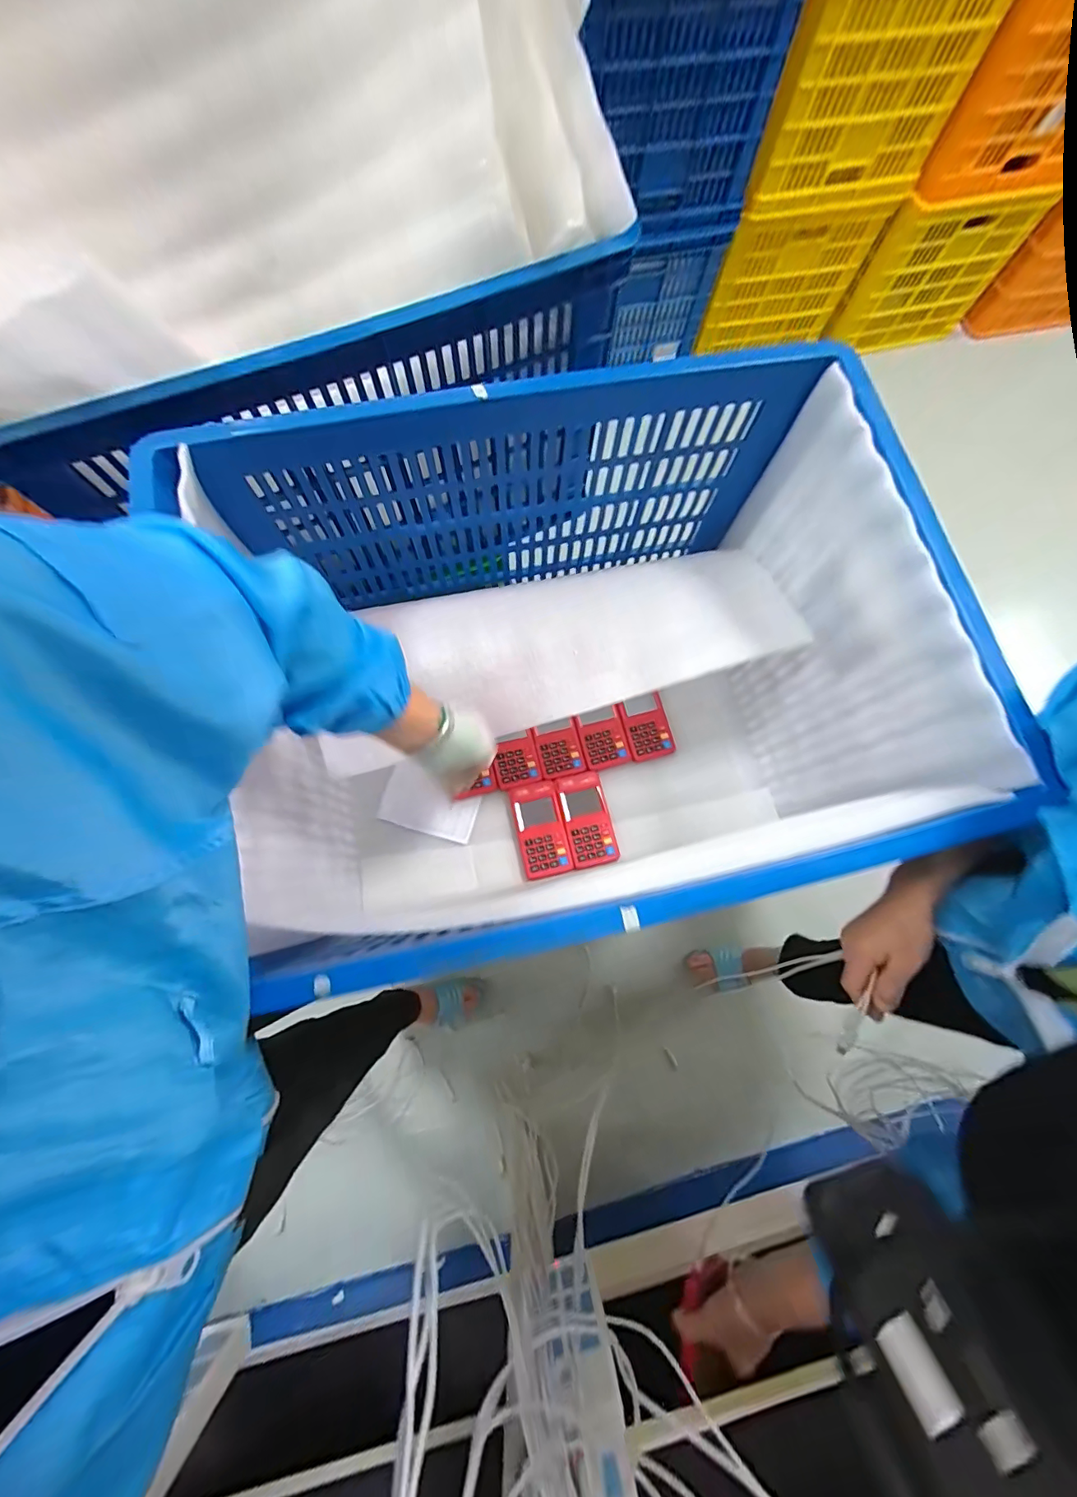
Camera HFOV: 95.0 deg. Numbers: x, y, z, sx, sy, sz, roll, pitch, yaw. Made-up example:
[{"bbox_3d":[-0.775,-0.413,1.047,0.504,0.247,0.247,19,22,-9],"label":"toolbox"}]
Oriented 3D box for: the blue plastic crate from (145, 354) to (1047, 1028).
[{"bbox_3d":[0.026,-0.059,0.587,0.637,0.392,0.476,-11,76,-4],"label":"blue plastic crate"}]

